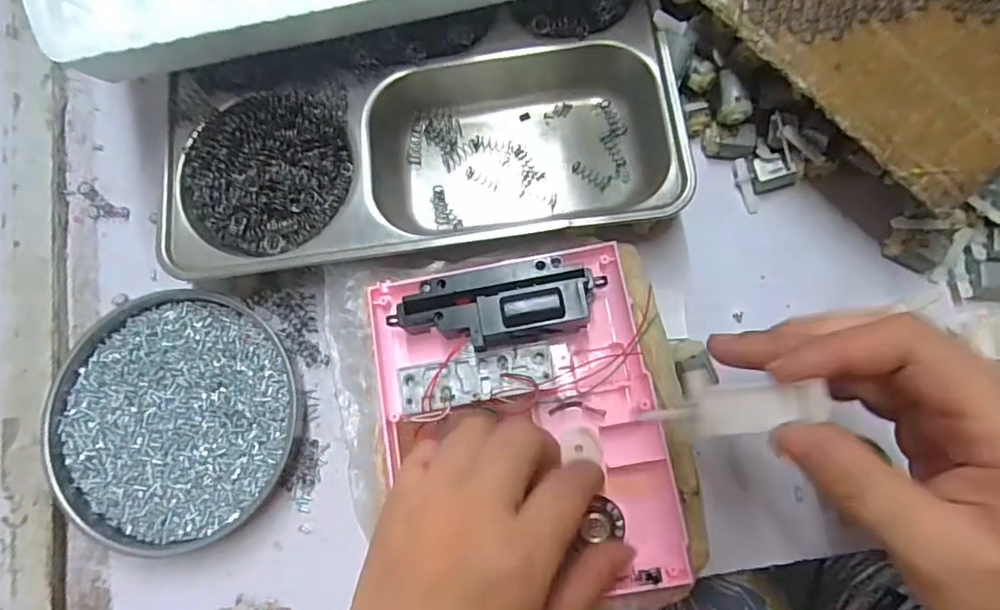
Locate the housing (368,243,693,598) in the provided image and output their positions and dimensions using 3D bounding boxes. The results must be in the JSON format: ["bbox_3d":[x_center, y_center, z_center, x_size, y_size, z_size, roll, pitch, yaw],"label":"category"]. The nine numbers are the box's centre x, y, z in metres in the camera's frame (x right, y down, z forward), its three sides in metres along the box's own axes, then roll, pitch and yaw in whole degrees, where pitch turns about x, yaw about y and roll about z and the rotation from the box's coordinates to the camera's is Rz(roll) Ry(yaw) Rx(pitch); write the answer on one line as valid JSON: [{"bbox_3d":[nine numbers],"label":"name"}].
[{"bbox_3d":[0.010,0.056,0.270,0.132,0.032,0.156,-10,80,2],"label":"housing"}]

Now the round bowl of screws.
[{"bbox_3d":[-0.178,0.062,0.309,0.126,0.020,0.136,-1,81,4],"label":"round bowl of screws"}]

